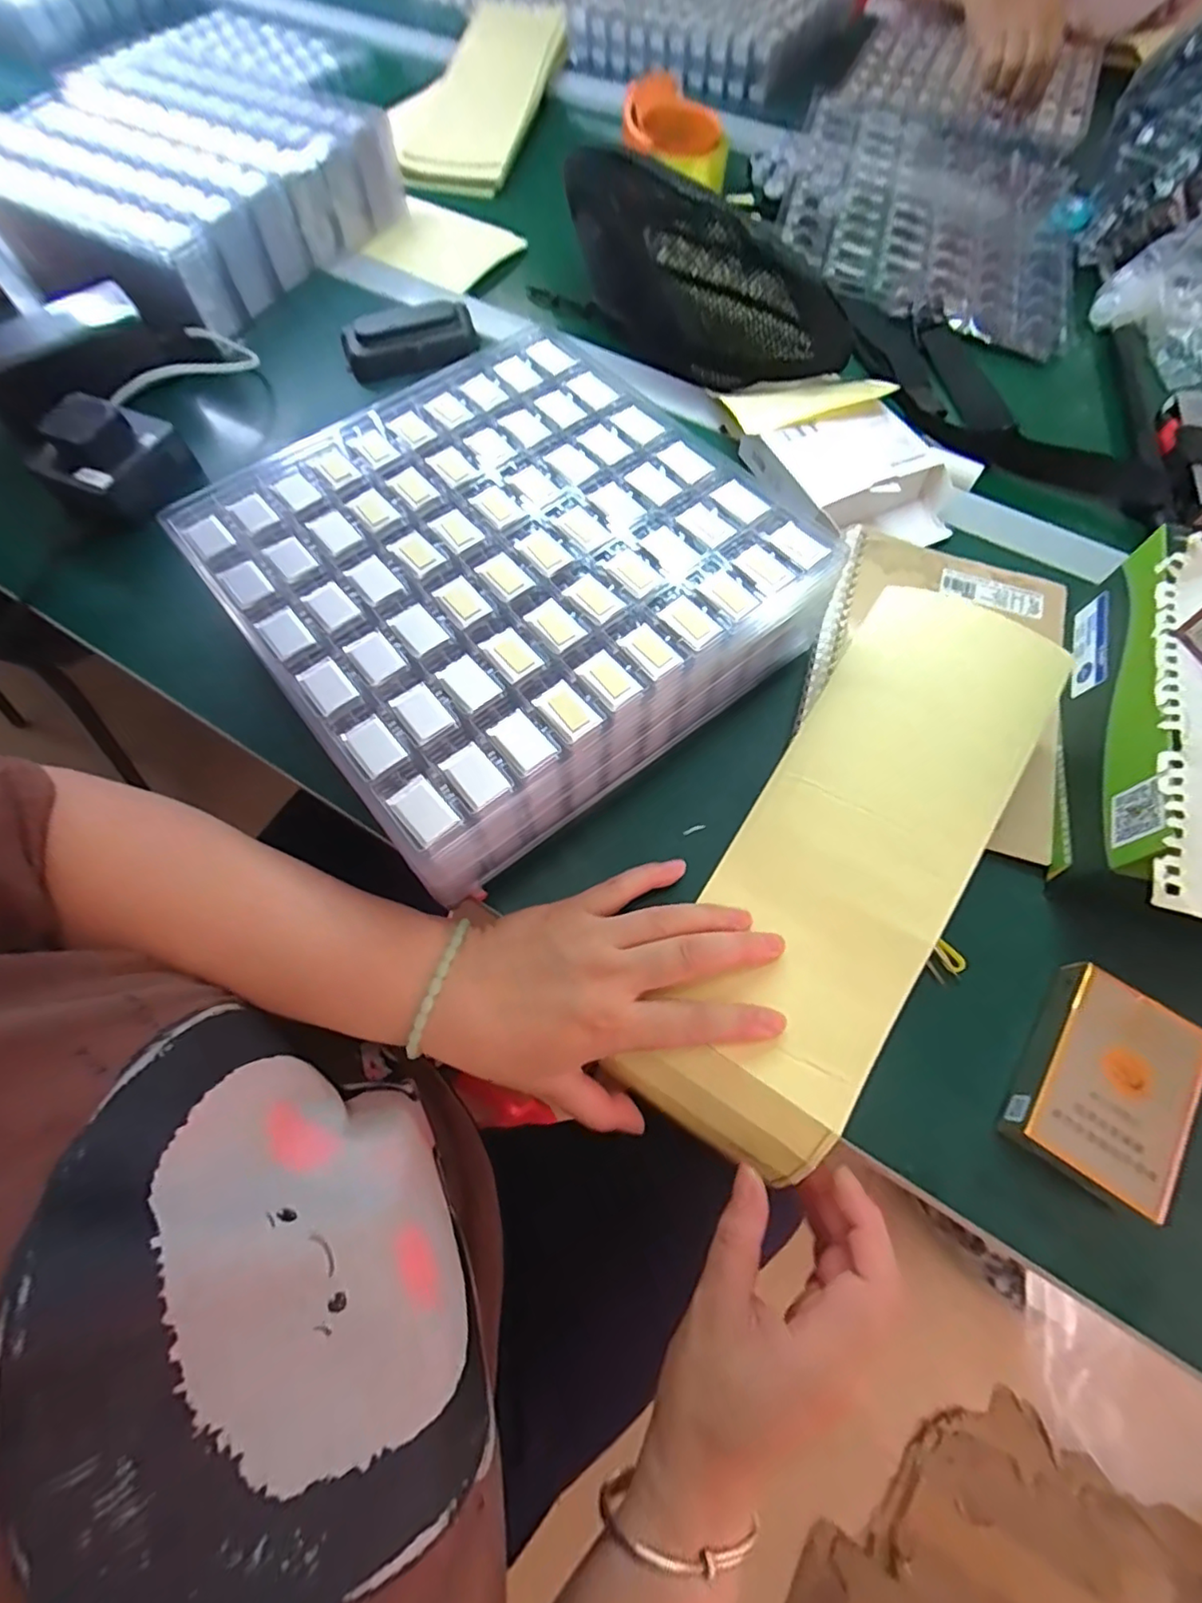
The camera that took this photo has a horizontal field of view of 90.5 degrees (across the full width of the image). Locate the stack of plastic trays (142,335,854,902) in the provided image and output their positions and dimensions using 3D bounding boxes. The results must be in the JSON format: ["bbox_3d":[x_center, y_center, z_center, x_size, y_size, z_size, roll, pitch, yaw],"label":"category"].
[{"bbox_3d":[-0.054,-0.131,0.348,0.272,0.066,0.263,-37,71,-15],"label":"stack of plastic trays"}]

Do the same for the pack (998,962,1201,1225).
[{"bbox_3d":[0.226,0.128,0.268,0.064,0.020,0.090,32,69,13],"label":"pack"}]

